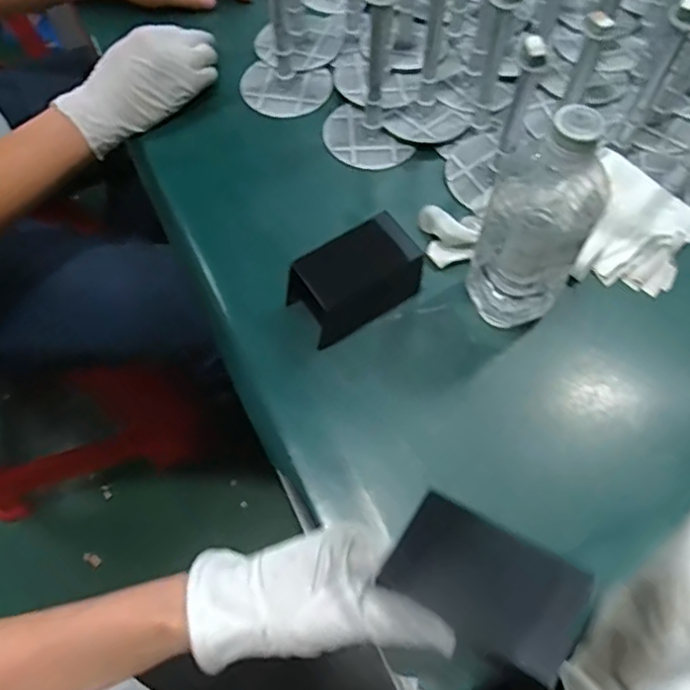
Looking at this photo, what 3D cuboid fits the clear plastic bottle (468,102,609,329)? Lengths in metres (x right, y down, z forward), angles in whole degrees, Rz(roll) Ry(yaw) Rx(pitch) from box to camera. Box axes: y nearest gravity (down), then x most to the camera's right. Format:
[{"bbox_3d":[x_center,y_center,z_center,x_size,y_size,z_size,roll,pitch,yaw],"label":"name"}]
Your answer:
[{"bbox_3d":[0.134,-0.076,0.448,0.071,0.193,0.063,21,65,11],"label":"clear plastic bottle"}]

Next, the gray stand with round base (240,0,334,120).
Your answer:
[{"bbox_3d":[-0.061,-0.317,0.595,0.099,0.150,0.109,-9,63,-4],"label":"gray stand with round base"}]

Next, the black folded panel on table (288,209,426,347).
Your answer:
[{"bbox_3d":[0.009,-0.056,0.517,0.099,0.066,0.056,-30,66,-14],"label":"black folded panel on table"}]

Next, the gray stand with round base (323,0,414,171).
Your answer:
[{"bbox_3d":[0.022,-0.242,0.560,0.082,0.157,0.077,0,63,1],"label":"gray stand with round base"}]

